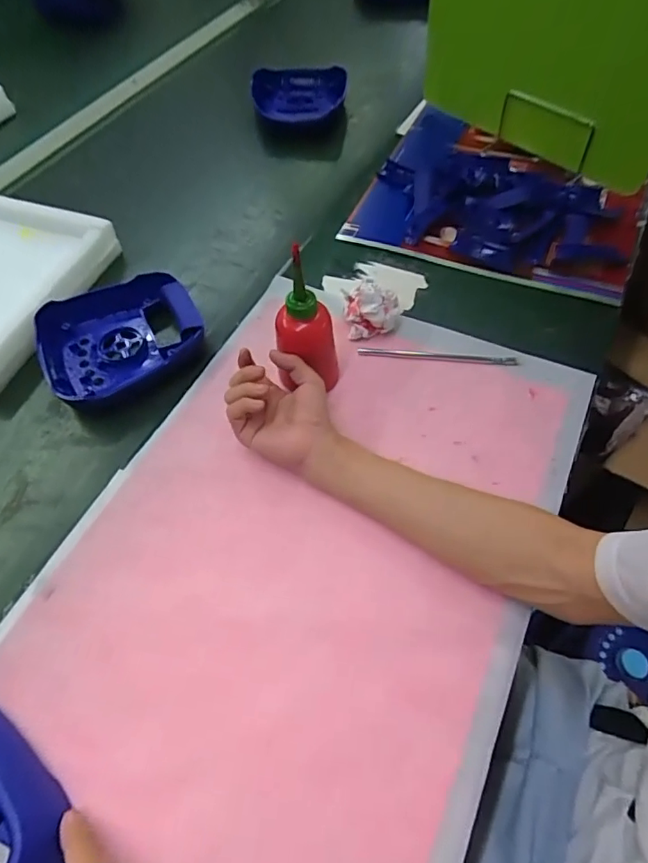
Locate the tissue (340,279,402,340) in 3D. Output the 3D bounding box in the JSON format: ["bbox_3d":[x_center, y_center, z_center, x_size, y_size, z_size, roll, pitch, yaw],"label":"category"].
[{"bbox_3d":[0.051,-0.140,0.603,0.071,0.059,0.051,15,61,7],"label":"tissue"}]

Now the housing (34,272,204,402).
[{"bbox_3d":[-0.238,-0.112,0.607,0.181,0.047,0.154,-21,59,-11],"label":"housing"}]

